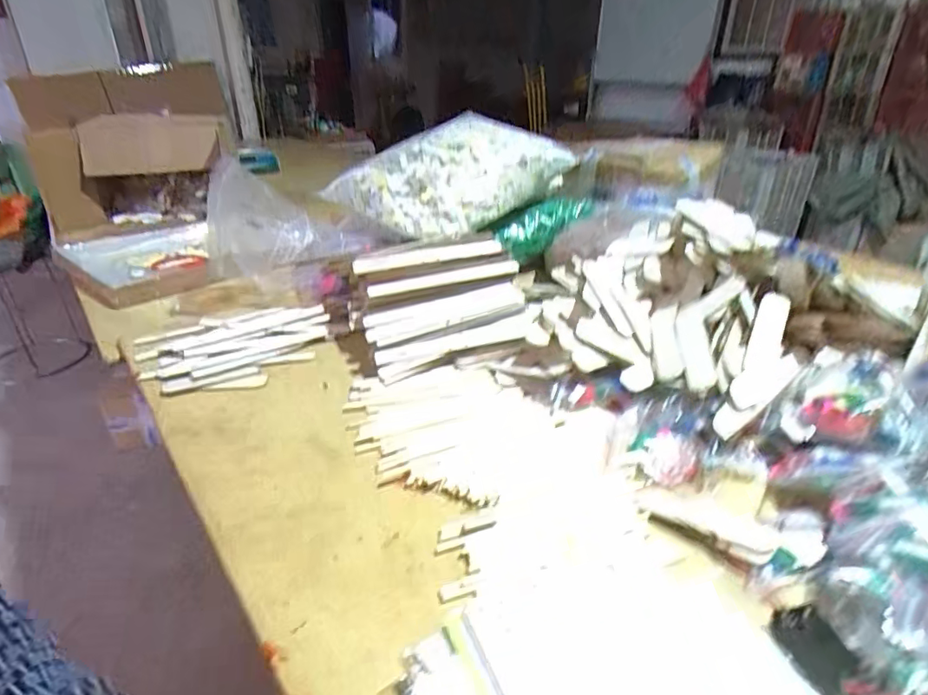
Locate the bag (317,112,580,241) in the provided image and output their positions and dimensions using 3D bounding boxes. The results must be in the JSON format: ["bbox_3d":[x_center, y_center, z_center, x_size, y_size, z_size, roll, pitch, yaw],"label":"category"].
[{"bbox_3d":[-0.019,-0.309,0.912,0.385,0.130,0.243,-17,33,-29],"label":"bag"}]

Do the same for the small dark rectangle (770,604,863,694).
[{"bbox_3d":[0.220,0.190,0.328,0.029,0.017,0.057,-8,32,-3],"label":"small dark rectangle"}]

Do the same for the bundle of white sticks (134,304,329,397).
[{"bbox_3d":[-0.288,0.000,0.679,0.227,0.025,0.175,-20,35,-22],"label":"bundle of white sticks"}]

